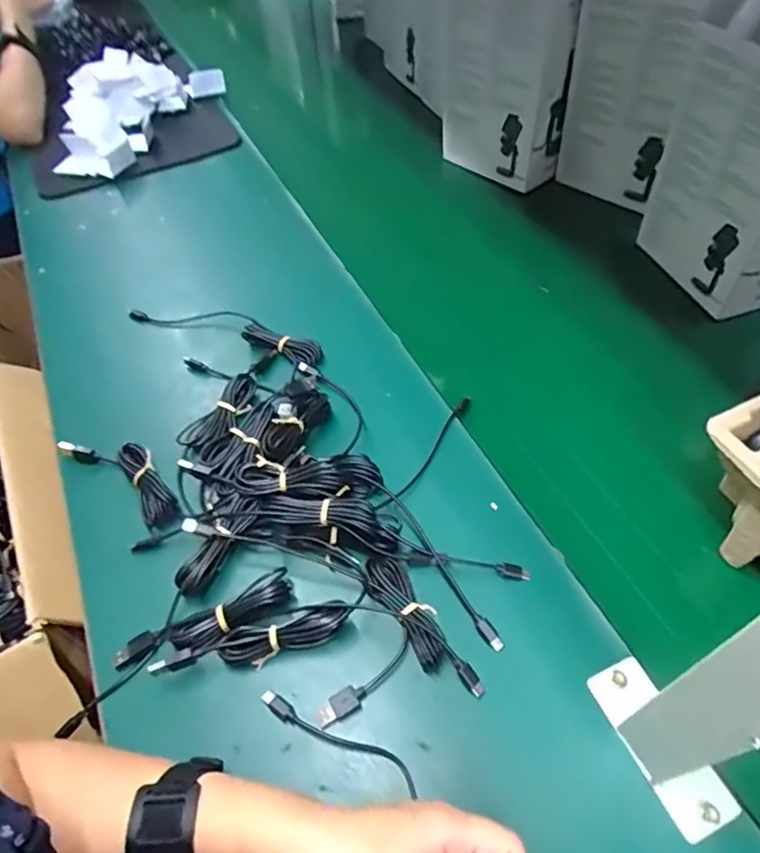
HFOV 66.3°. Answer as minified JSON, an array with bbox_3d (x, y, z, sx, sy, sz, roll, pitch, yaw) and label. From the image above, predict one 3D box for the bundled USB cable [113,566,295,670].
[{"bbox_3d":[-0.128,0.146,0.429,0.133,0.023,0.032,-23,54,-13],"label":"bundled USB cable"}]

